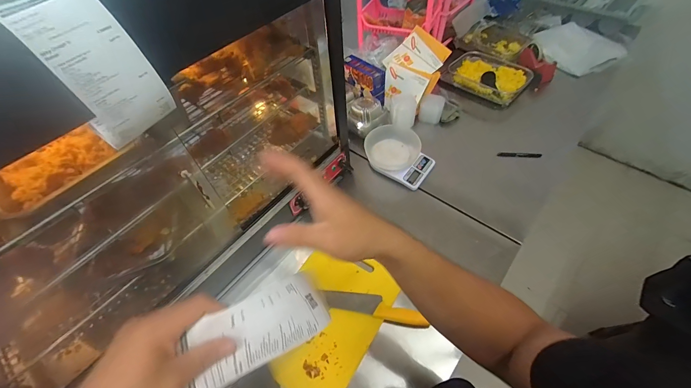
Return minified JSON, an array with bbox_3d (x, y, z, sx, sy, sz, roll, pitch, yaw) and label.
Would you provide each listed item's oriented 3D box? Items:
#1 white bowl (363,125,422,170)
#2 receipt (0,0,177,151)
[{"bbox_3d":[0.158,-0.159,0.953,0.154,0.093,0.159,-2,56,3],"label":"white bowl"},{"bbox_3d":[-0.266,-0.132,0.331,0.063,0.143,0.084,33,64,23],"label":"receipt"}]

